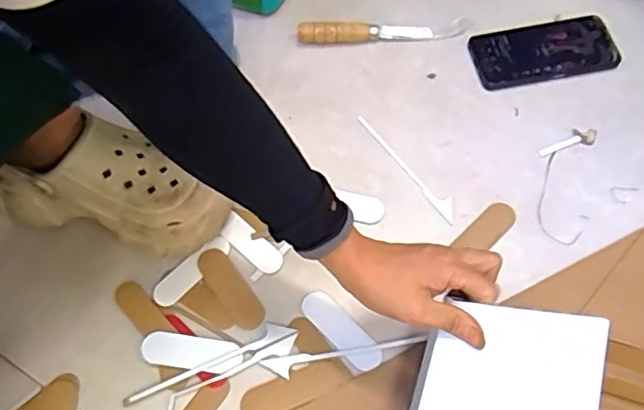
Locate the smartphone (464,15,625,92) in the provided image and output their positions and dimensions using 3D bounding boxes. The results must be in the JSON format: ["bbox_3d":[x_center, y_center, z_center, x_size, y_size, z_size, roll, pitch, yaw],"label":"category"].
[{"bbox_3d":[0.259,-0.179,0.691,0.162,0.015,0.076,-10,64,-3],"label":"smartphone"}]

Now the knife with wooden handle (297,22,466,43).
[{"bbox_3d":[0.069,-0.211,0.709,0.192,0.024,0.022,-4,63,0],"label":"knife with wooden handle"}]

